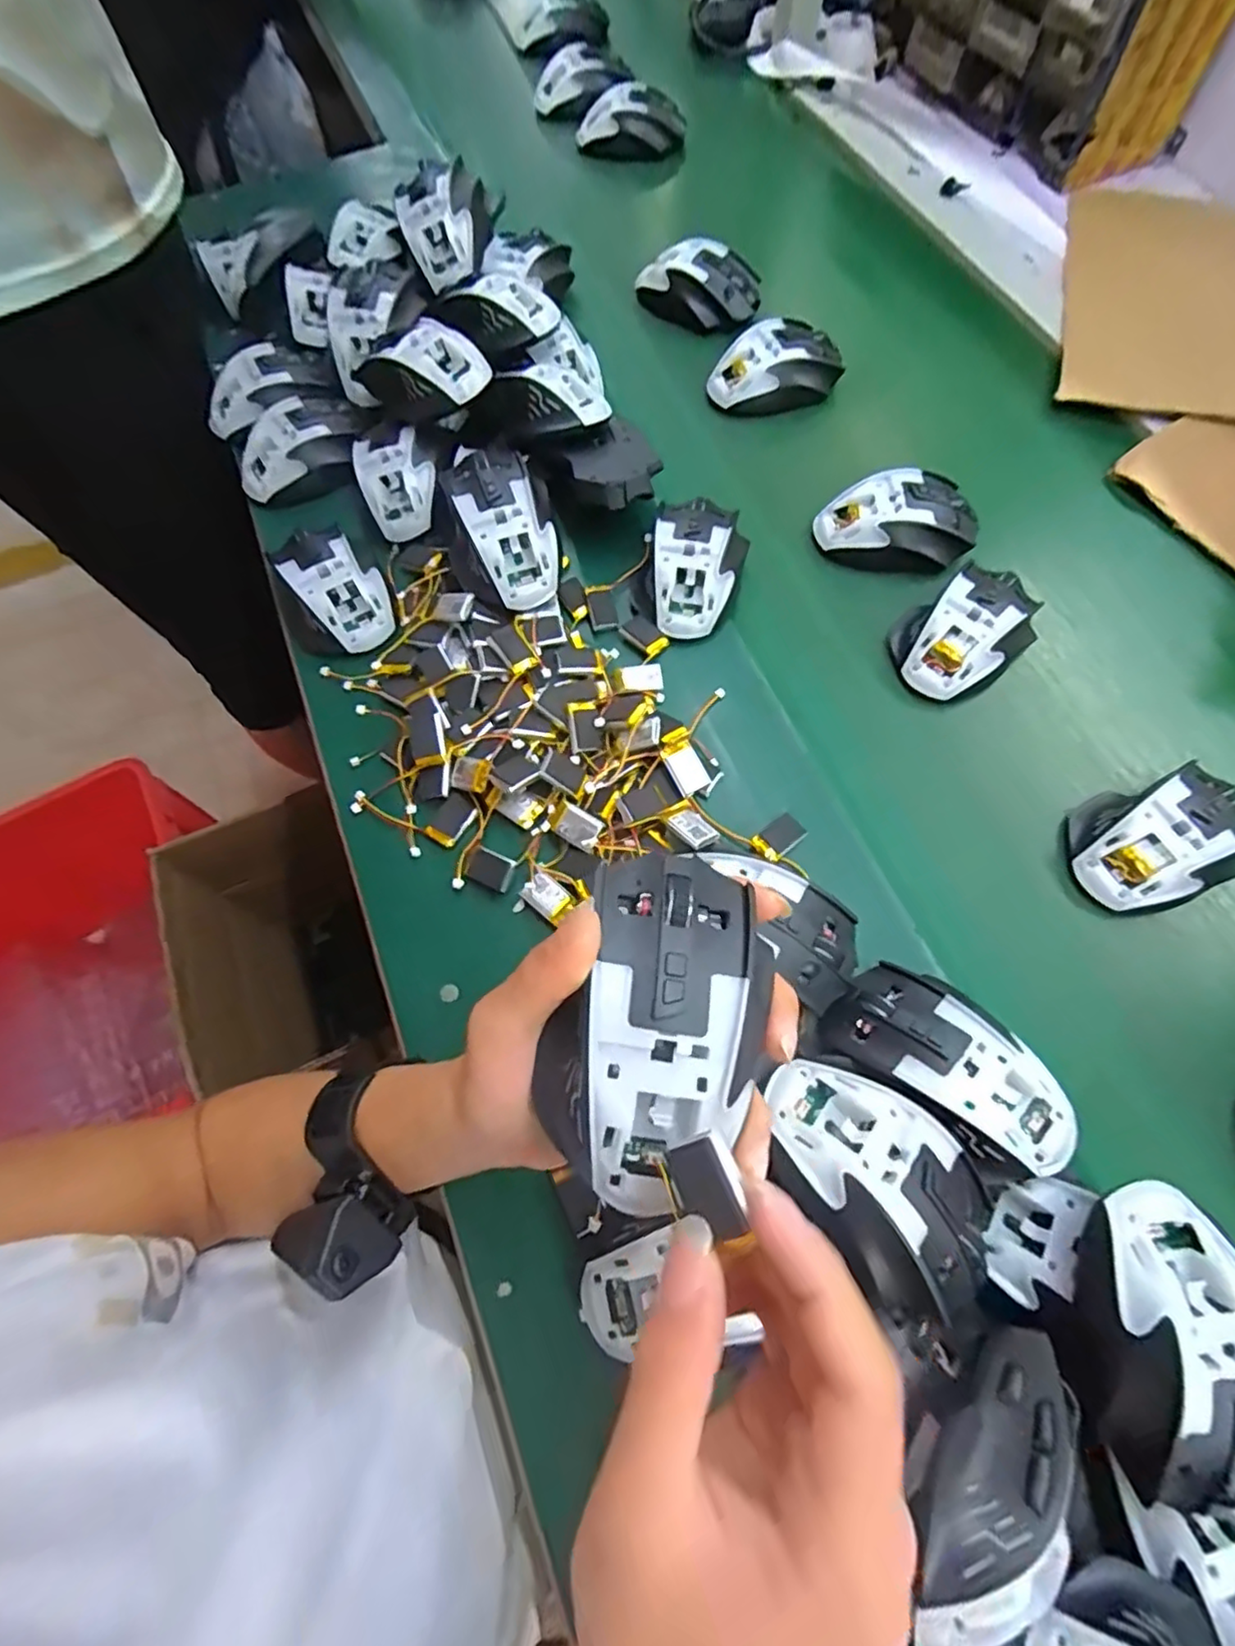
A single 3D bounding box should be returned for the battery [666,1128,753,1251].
[{"bbox_3d":[0.026,0.102,0.183,0.019,0.006,0.030,-29,74,20],"label":"battery"}]

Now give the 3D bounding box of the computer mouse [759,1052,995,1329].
[{"bbox_3d":[0.116,0.157,0.289,0.071,0.036,0.119,-37,72,-15],"label":"computer mouse"}]

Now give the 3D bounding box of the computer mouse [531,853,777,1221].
[{"bbox_3d":[0.015,0.066,0.220,0.065,0.031,0.114,16,69,6],"label":"computer mouse"}]

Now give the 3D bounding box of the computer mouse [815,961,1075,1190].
[{"bbox_3d":[0.165,0.121,0.327,0.110,0.039,0.065,39,71,15],"label":"computer mouse"}]

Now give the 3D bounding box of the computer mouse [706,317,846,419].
[{"bbox_3d":[0.133,-0.390,0.564,0.108,0.041,0.062,0,66,-1],"label":"computer mouse"}]

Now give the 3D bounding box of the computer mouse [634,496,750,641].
[{"bbox_3d":[0.051,-0.184,0.470,0.074,0.037,0.105,13,67,5],"label":"computer mouse"}]

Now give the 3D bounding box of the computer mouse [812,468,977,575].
[{"bbox_3d":[0.209,-0.226,0.494,0.113,0.037,0.066,3,66,0],"label":"computer mouse"}]

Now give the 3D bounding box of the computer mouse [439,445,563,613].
[{"bbox_3d":[-0.084,-0.210,0.455,0.073,0.047,0.127,-14,67,-7],"label":"computer mouse"}]

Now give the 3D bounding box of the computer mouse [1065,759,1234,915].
[{"bbox_3d":[0.329,0.010,0.397,0.104,0.041,0.073,-21,68,-10],"label":"computer mouse"}]

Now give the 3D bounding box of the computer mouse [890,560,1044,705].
[{"bbox_3d":[0.240,-0.133,0.456,0.100,0.038,0.077,-34,71,-14],"label":"computer mouse"}]

